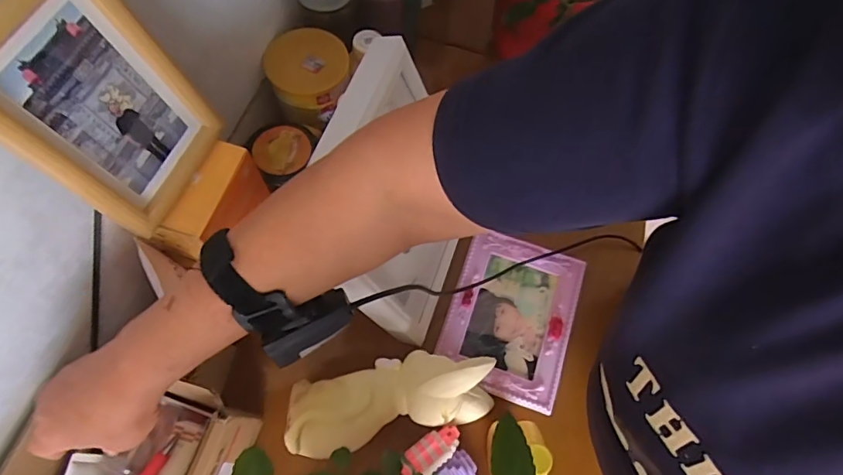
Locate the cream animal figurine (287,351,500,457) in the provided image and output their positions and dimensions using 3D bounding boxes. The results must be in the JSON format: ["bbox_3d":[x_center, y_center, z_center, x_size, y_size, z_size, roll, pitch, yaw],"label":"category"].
[{"bbox_3d":[-0.031,0.178,0.530,0.217,0.088,0.082,-11,68,-7],"label":"cream animal figurine"}]

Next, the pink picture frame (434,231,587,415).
[{"bbox_3d":[0.117,0.096,0.616,0.153,0.019,0.206,19,68,6],"label":"pink picture frame"}]

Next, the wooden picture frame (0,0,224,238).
[{"bbox_3d":[-0.218,-0.089,0.331,0.014,0.170,0.120,12,64,20],"label":"wooden picture frame"}]

